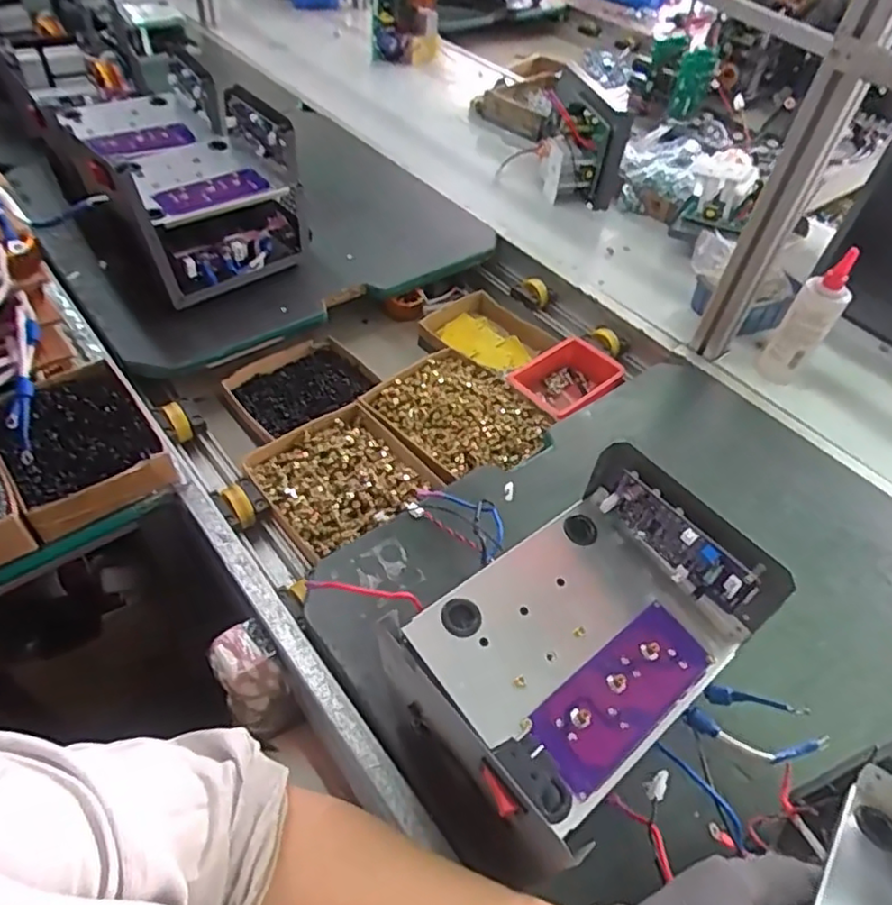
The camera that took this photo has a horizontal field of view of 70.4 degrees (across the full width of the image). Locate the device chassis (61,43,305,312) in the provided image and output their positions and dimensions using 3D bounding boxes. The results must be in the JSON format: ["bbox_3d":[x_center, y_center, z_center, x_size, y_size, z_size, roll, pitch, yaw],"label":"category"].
[{"bbox_3d":[-0.366,-0.378,0.863,0.247,0.180,0.343,-24,55,-24],"label":"device chassis"}]

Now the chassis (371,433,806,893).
[{"bbox_3d":[0.085,0.122,0.416,0.242,0.109,0.165,-29,57,-27],"label":"chassis"}]

